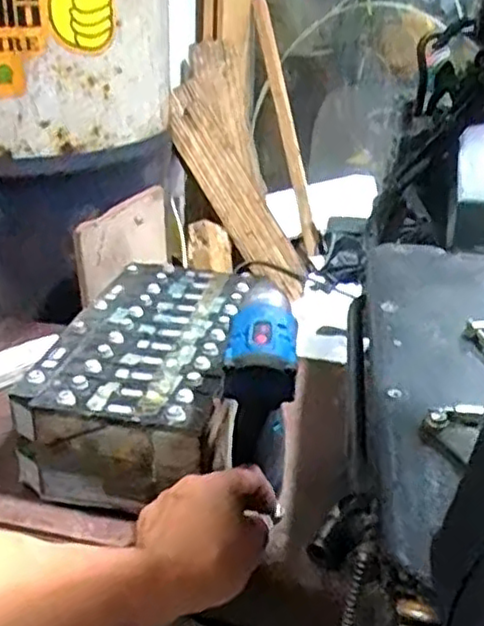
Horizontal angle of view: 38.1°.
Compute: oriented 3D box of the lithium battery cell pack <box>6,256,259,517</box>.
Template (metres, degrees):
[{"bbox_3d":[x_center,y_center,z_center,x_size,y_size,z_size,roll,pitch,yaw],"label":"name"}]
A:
[{"bbox_3d":[-0.094,0.059,0.716,0.185,0.097,0.312,3,26,4],"label":"lithium battery cell pack"}]

